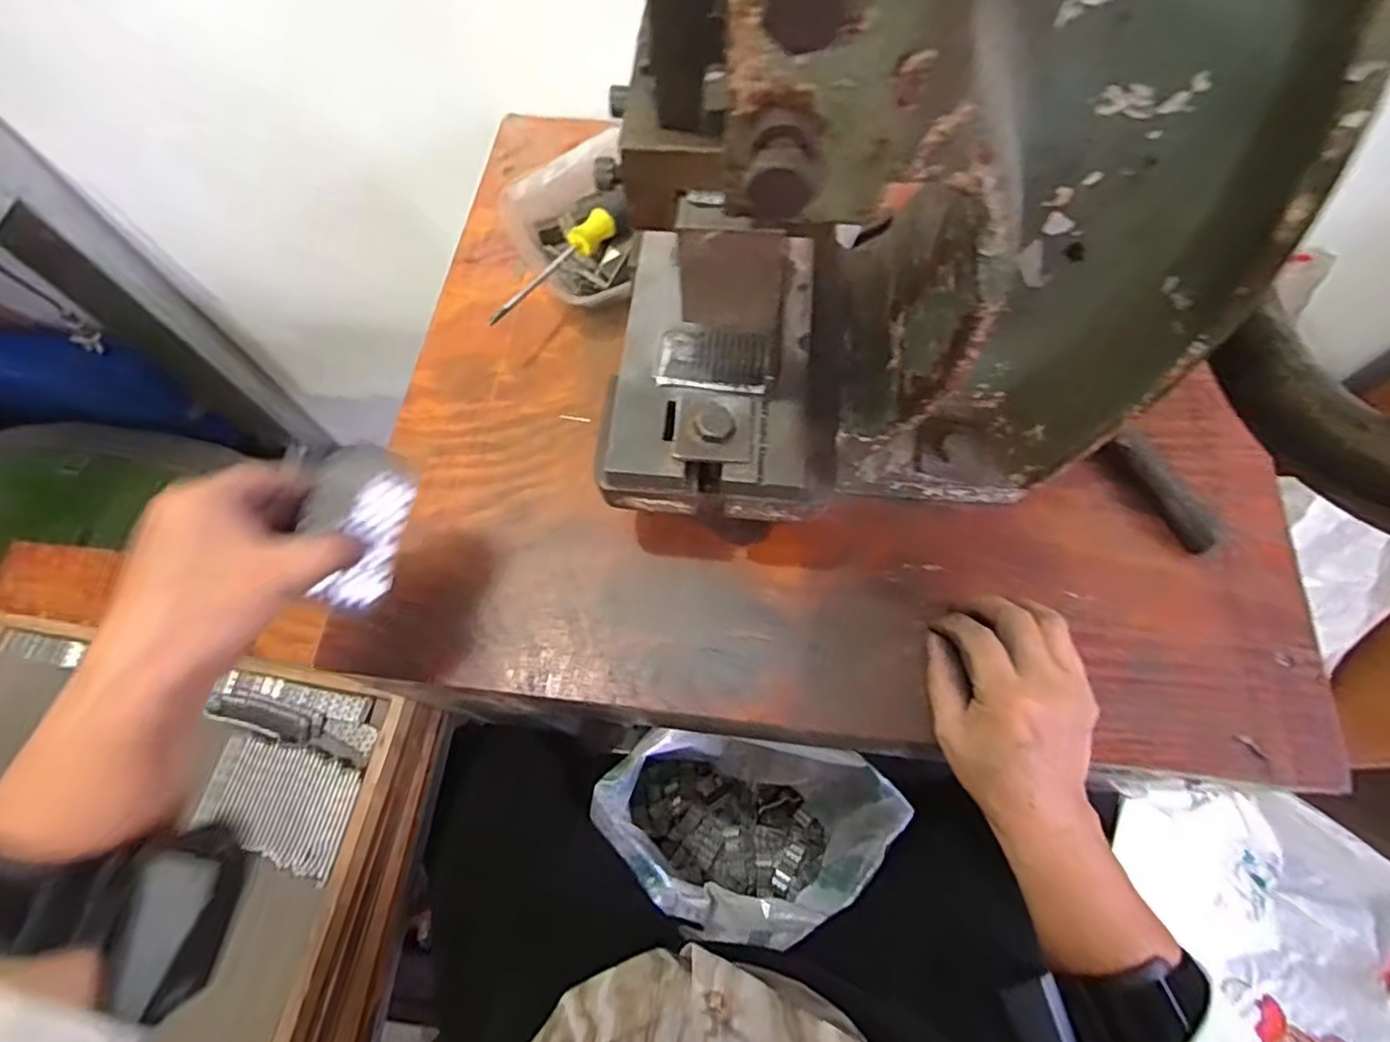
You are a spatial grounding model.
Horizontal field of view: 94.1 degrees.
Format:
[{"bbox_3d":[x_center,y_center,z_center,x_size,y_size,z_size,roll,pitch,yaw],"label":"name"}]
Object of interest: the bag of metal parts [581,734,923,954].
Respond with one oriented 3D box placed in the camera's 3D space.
[{"bbox_3d":[0.053,0.372,0.774,0.304,0.300,0.194,7,68,4],"label":"bag of metal parts"}]

